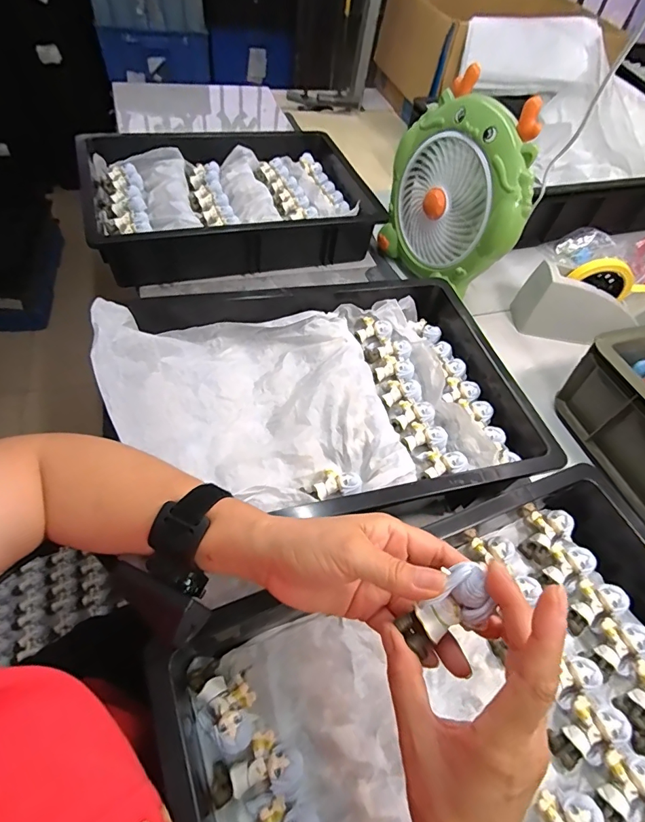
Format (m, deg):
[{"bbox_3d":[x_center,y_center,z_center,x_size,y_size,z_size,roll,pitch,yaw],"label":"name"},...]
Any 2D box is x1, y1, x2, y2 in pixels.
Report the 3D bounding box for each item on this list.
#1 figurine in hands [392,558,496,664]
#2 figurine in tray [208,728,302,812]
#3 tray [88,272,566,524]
[{"bbox_3d":[0.076,0.118,0.249,0.061,0.029,0.030,-46,66,13],"label":"figurine in hands"},{"bbox_3d":[-0.046,0.257,0.301,0.061,0.025,0.038,-19,59,-20],"label":"figurine in tray"},{"bbox_3d":[0.003,-0.026,0.479,0.453,0.076,0.302,-7,55,-13],"label":"tray"}]

